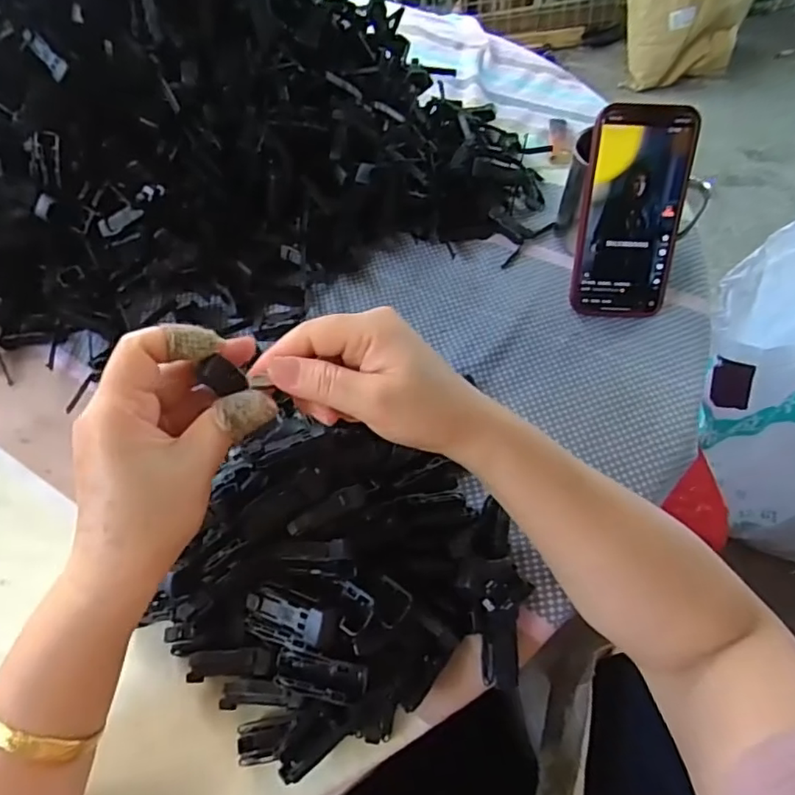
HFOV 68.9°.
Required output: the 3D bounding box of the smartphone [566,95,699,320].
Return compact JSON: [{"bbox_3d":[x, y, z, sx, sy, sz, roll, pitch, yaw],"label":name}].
[{"bbox_3d":[0.186,-0.145,0.459,0.076,0.157,0.012,3,21,2],"label":"smartphone"}]

